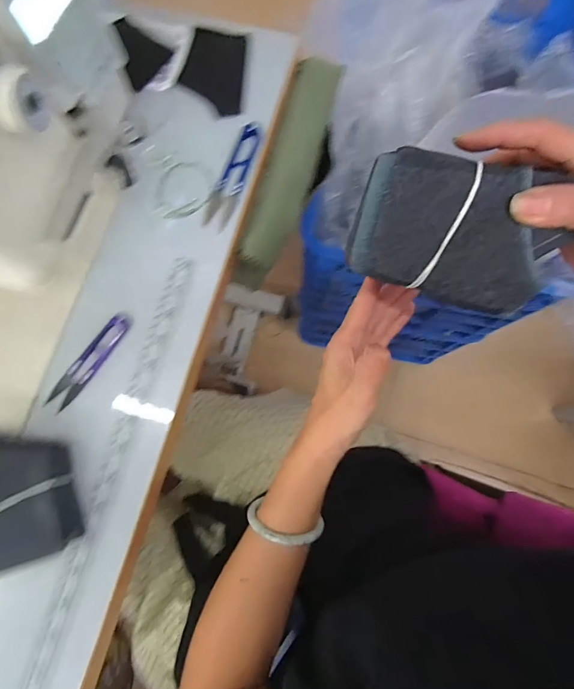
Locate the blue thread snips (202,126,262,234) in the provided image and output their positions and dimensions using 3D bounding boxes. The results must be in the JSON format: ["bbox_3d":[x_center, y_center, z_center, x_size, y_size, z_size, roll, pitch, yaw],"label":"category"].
[{"bbox_3d":[-0.054,-0.173,0.391,0.027,0.009,0.117,22,80,5],"label":"blue thread snips"}]

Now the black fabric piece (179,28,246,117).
[{"bbox_3d":[-0.080,-0.299,0.419,0.064,0.004,0.112,2,76,-1],"label":"black fabric piece"}]

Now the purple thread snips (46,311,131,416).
[{"bbox_3d":[-0.180,0.014,0.350,0.024,0.010,0.103,37,81,7],"label":"purple thread snips"}]

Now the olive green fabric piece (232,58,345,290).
[{"bbox_3d":[0.004,-0.191,0.424,0.050,0.035,0.277,15,79,4],"label":"olive green fabric piece"}]

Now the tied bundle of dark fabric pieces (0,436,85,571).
[{"bbox_3d":[-0.220,0.118,0.309,0.071,0.043,0.107,-18,79,-3],"label":"tied bundle of dark fabric pieces"}]

